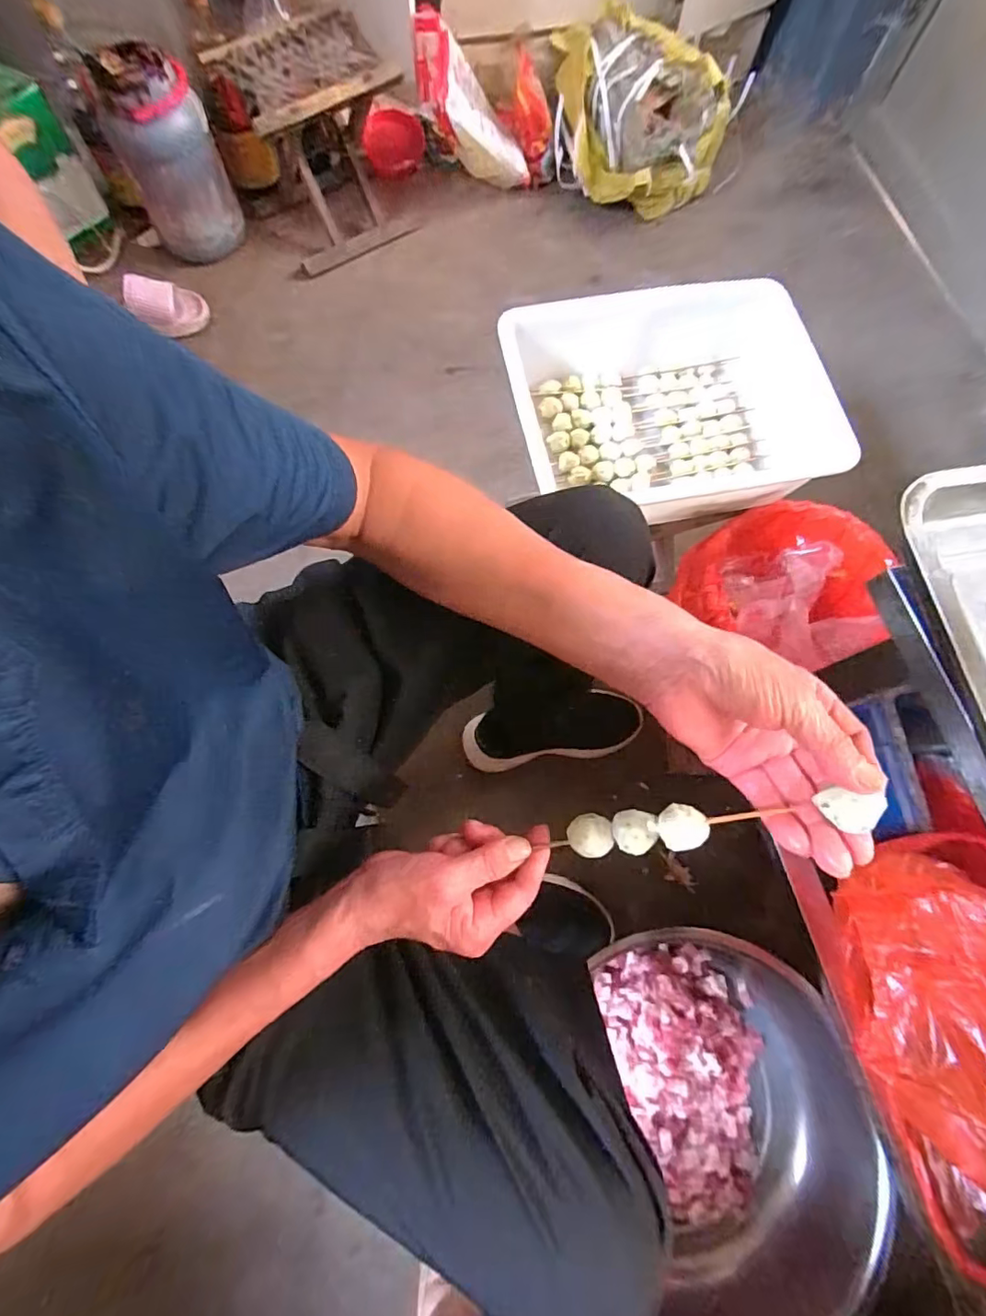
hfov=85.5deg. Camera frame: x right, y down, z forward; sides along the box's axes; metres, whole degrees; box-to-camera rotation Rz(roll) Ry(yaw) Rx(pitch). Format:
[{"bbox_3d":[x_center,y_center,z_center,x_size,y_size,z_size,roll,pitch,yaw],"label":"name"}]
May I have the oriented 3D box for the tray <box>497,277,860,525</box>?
[{"bbox_3d":[0.208,-0.302,0.642,0.371,0.108,0.237,-4,73,-3],"label":"tray"}]

